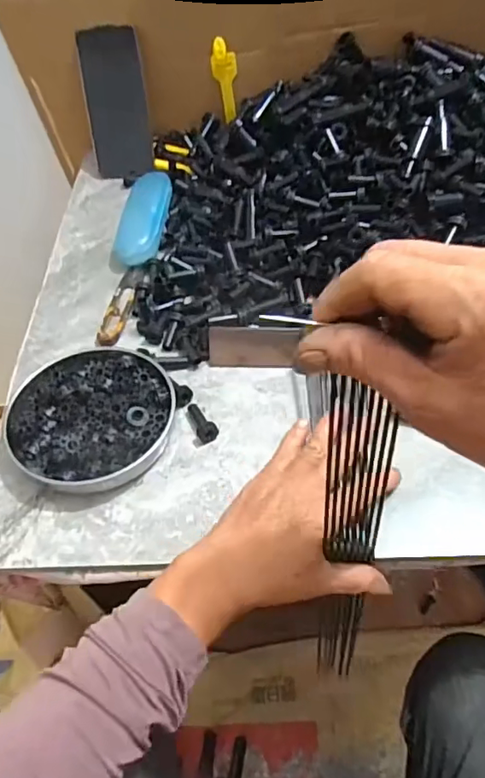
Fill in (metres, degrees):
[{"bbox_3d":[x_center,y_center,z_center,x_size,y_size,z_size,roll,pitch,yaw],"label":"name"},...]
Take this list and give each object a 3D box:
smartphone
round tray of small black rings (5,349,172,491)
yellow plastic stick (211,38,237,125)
[{"bbox_3d":[-0.159,-0.362,0.667,0.077,0.166,0.014,-2,25,2],"label":"smartphone"},{"bbox_3d":[-0.127,0.020,0.447,0.134,0.033,0.134,-2,53,3],"label":"round tray of small black rings"},{"bbox_3d":[-0.020,-0.401,0.682,0.032,0.095,0.016,-18,54,-10],"label":"yellow plastic stick"}]

